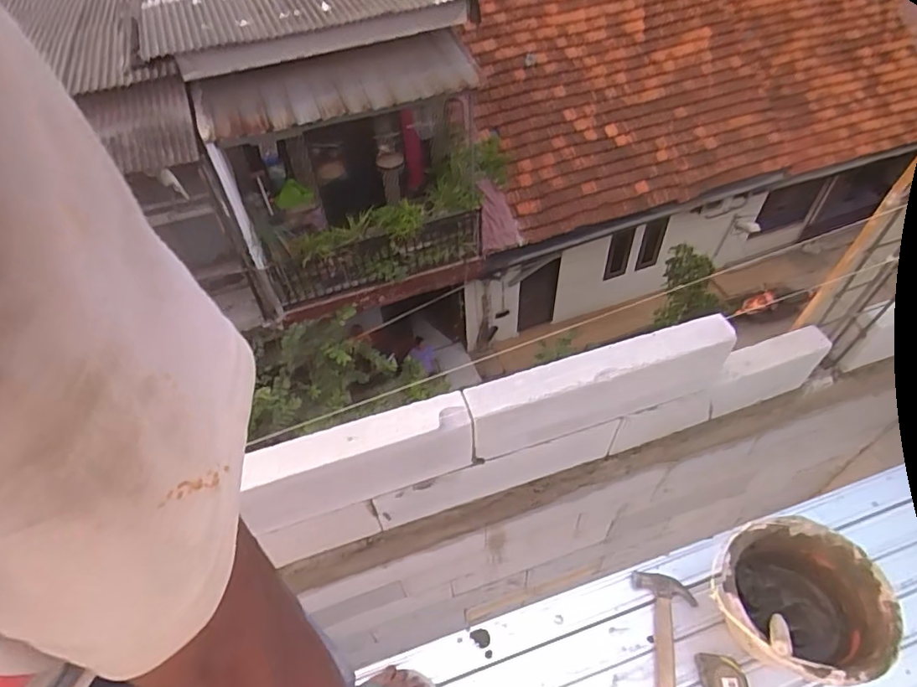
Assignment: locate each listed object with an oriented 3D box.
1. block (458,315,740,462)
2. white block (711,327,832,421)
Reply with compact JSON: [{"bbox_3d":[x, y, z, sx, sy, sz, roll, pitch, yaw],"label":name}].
[{"bbox_3d":[0.303,0.099,1.201,0.582,0.203,0.086,-14,52,-8],"label":"block"},{"bbox_3d":[0.767,0.080,1.438,0.328,0.199,0.074,-15,52,-8],"label":"white block"}]

